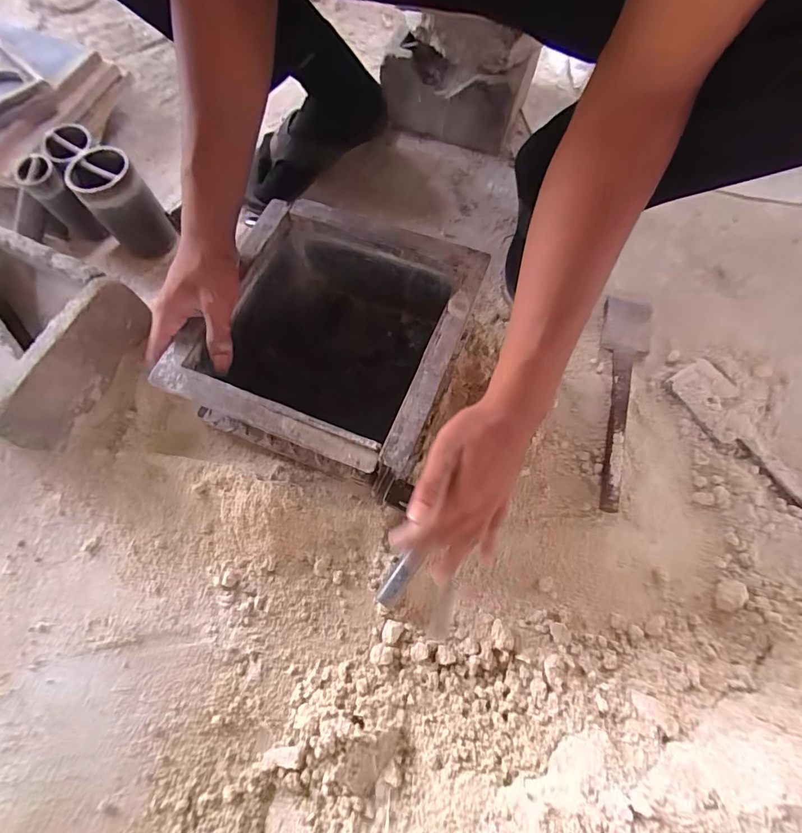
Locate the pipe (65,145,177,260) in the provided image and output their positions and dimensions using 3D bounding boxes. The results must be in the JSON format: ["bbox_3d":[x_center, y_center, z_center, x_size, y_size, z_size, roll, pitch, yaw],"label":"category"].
[{"bbox_3d":[-0.360,-0.277,0.546,0.075,0.110,0.089,-36,73,-12],"label":"pipe"}]

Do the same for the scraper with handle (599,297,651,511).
[{"bbox_3d":[0.257,-0.025,0.495,0.054,0.022,0.276,14,69,6],"label":"scraper with handle"}]

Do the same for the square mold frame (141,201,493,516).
[{"bbox_3d":[-0.068,-0.067,0.455,0.238,0.138,0.247,20,69,8],"label":"square mold frame"}]

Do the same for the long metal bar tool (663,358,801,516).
[{"bbox_3d":[0.422,0.069,0.453,0.062,0.024,0.314,-31,71,-12],"label":"long metal bar tool"}]

